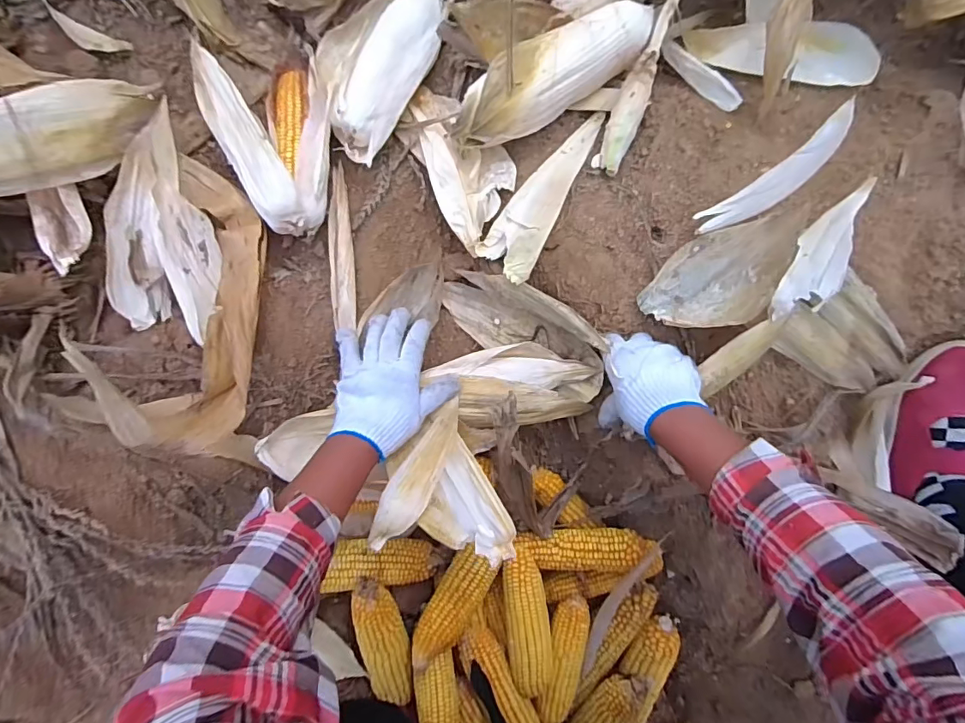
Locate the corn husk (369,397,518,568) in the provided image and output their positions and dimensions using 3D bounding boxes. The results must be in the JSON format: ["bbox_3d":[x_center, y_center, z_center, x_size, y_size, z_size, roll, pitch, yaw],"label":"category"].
[{"bbox_3d":[-0.048,0.127,0.478,0.111,0.137,0.122,-26,96,1],"label":"corn husk"}]

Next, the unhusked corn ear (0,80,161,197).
[{"bbox_3d":[-0.417,-0.221,0.475,0.072,0.047,0.233,45,54,-5],"label":"unhusked corn ear"}]

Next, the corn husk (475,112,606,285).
[{"bbox_3d":[0.074,-0.193,0.548,0.062,0.026,0.217,32,80,-4],"label":"corn husk"}]

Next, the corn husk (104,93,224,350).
[{"bbox_3d":[-0.344,-0.136,0.511,0.096,0.070,0.244,-11,96,-1],"label":"corn husk"}]

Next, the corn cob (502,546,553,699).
[{"bbox_3d":[0.051,0.294,0.555,0.048,0.041,0.157,-5,95,-1],"label":"corn cob"}]

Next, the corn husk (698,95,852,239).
[{"bbox_3d":[0.325,-0.202,0.534,0.211,0.030,0.041,-36,95,2],"label":"corn husk"}]

